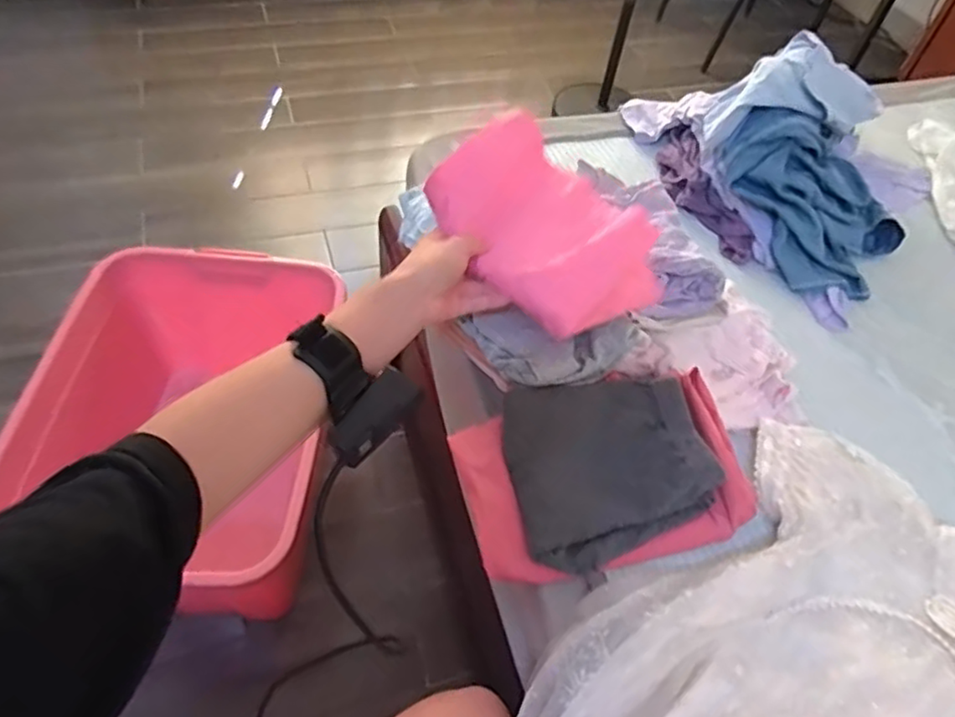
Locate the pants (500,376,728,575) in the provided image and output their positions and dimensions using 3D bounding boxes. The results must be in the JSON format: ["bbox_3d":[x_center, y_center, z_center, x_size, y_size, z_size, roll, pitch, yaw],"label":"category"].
[{"bbox_3d":[0.115,0.092,0.575,0.169,0.054,0.144,-11,53,-13],"label":"pants"}]

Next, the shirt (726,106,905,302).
[{"bbox_3d":[0.425,-0.203,0.794,0.177,0.128,0.213,-25,59,-23],"label":"shirt"}]

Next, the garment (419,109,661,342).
[{"bbox_3d":[0.060,-0.116,0.574,0.136,0.086,0.189,-36,62,-28],"label":"garment"}]

